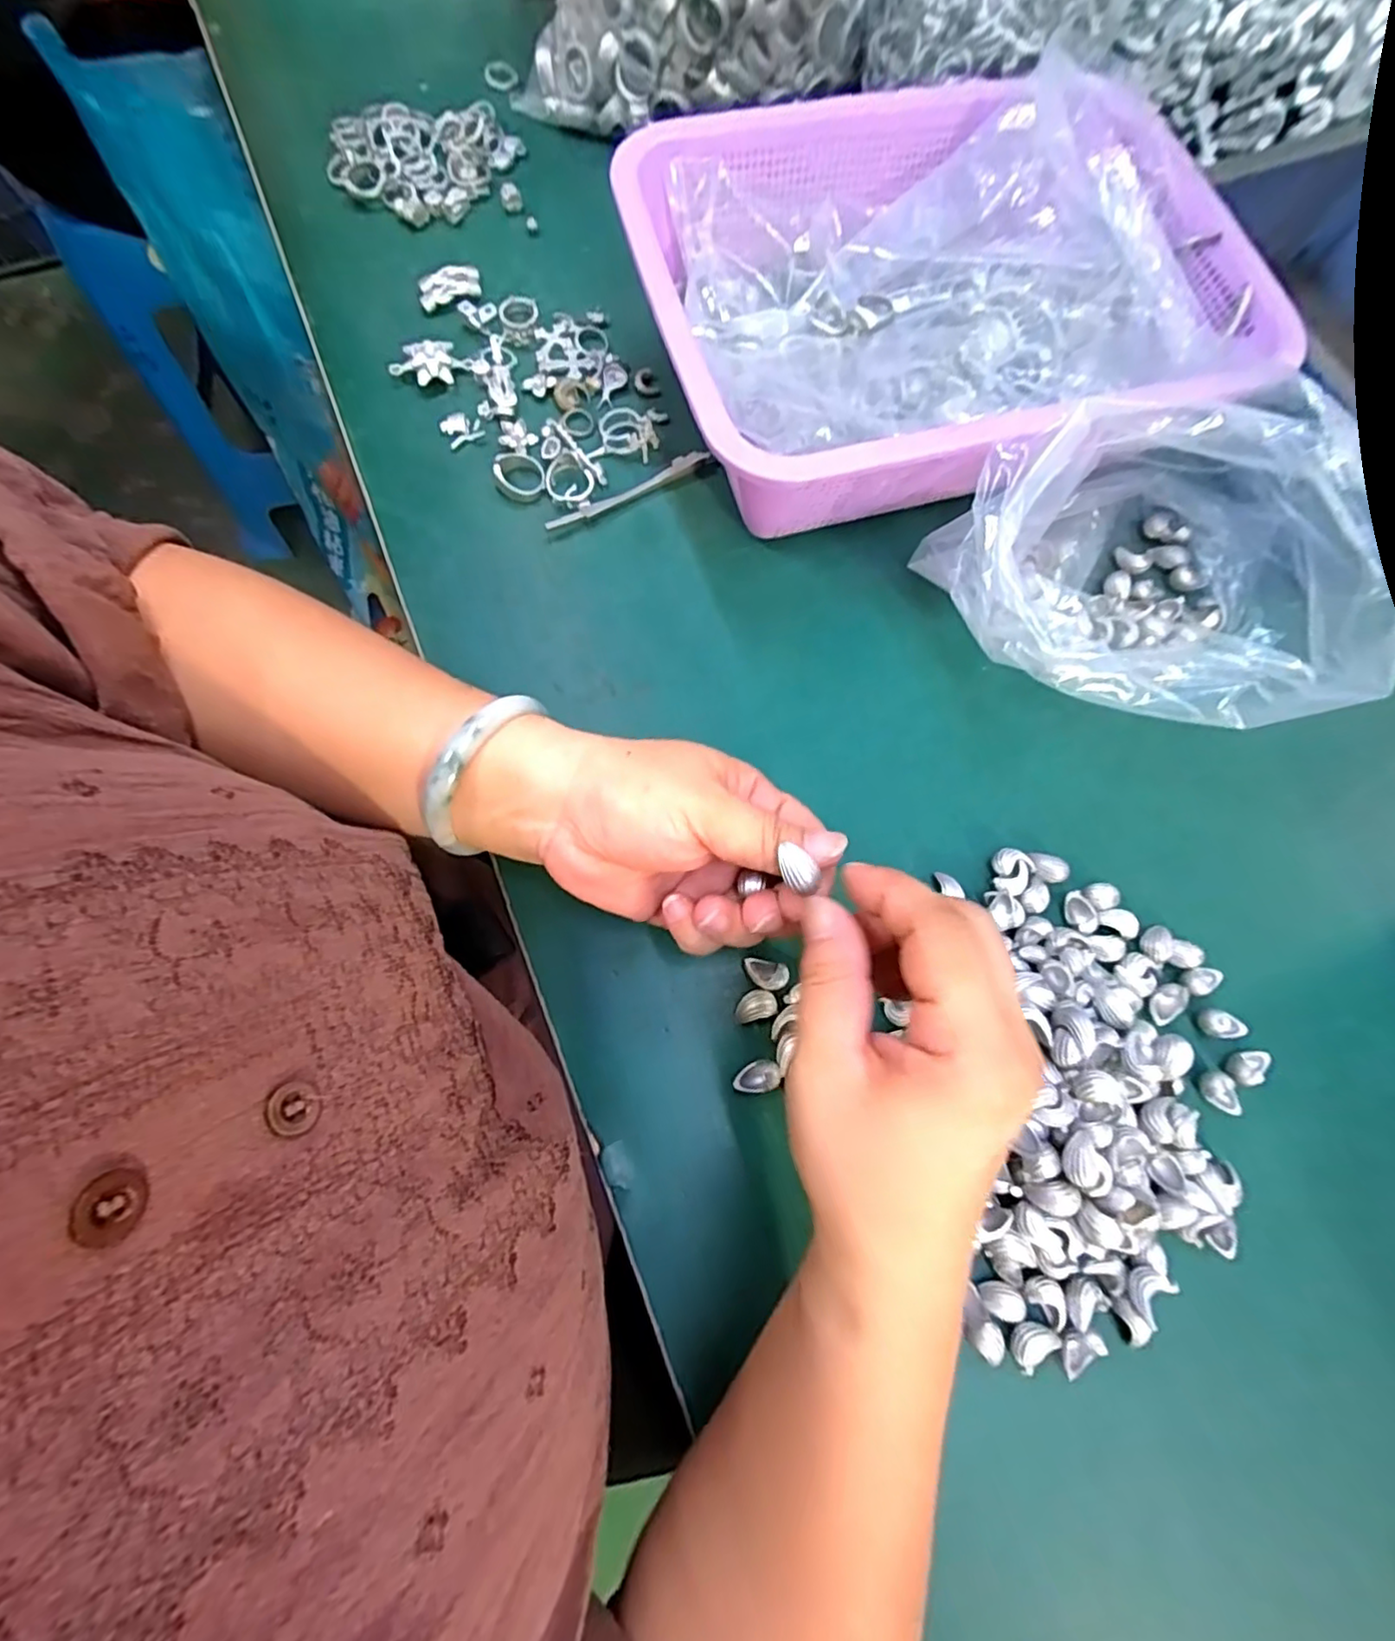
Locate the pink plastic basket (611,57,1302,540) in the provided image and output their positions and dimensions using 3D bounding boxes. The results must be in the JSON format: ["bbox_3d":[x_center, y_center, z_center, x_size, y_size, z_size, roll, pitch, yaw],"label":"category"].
[{"bbox_3d":[0.123,-0.268,0.343,0.297,0.082,0.227,-15,77,-6],"label":"pink plastic basket"}]

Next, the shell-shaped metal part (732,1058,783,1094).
[{"bbox_3d":[0.025,0.110,0.274,0.021,0.005,0.012,-15,77,-7],"label":"shell-shaped metal part"}]

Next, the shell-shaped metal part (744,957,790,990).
[{"bbox_3d":[0.030,0.068,0.283,0.019,0.008,0.012,13,75,1],"label":"shell-shaped metal part"}]

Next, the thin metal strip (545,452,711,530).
[{"bbox_3d":[-0.039,-0.184,0.356,0.099,0.005,0.009,-30,79,-10],"label":"thin metal strip"}]

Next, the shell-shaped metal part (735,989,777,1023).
[{"bbox_3d":[0.025,0.081,0.279,0.018,0.006,0.012,-14,77,-6],"label":"shell-shaped metal part"}]

